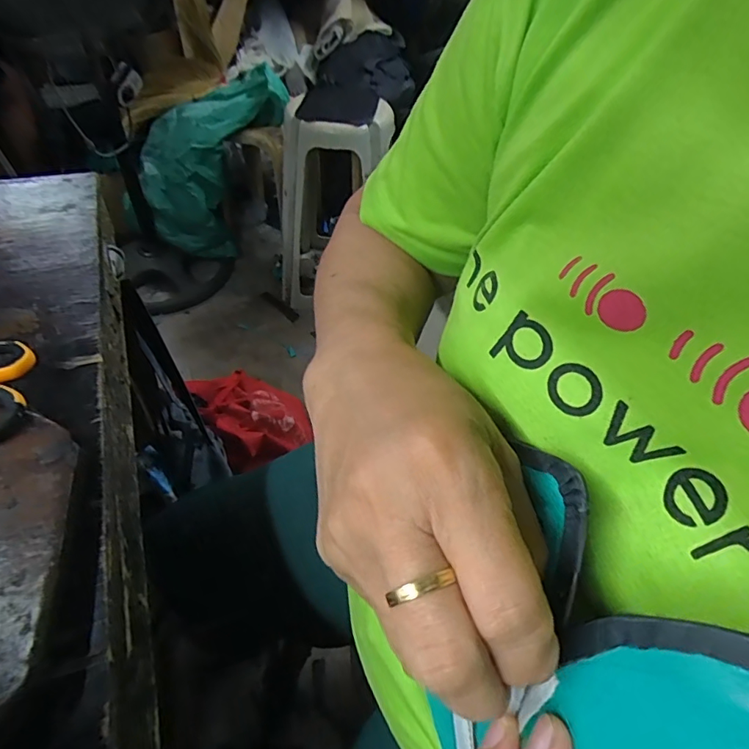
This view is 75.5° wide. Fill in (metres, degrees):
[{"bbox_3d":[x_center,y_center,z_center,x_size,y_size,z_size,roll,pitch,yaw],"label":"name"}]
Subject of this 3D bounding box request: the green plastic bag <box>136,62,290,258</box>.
[{"bbox_3d":[-0.533,-0.678,1.549,0.468,0.512,0.304,-16,50,-18],"label":"green plastic bag"}]

